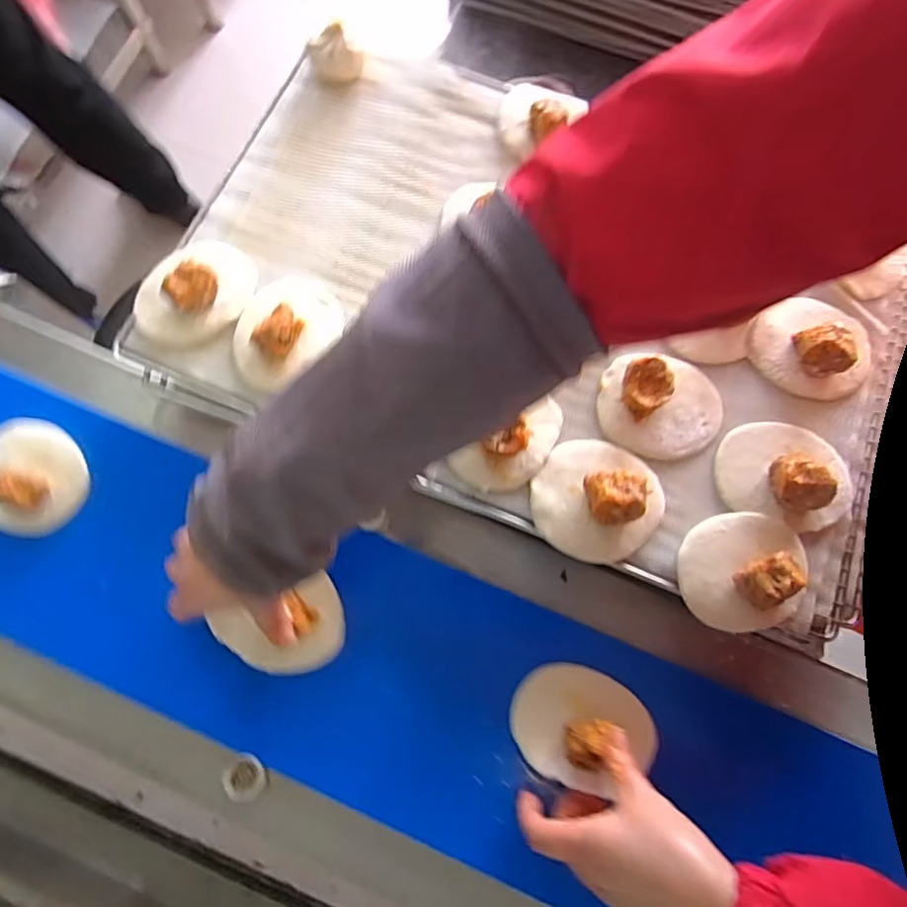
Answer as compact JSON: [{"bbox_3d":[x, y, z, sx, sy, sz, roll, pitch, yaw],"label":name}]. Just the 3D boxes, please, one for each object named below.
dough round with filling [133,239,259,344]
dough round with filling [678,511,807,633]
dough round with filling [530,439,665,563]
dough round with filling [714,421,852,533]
[{"bbox_3d":[-0.223,-0.144,0.483,0.084,0.033,0.102,42,79,10],"label":"dough round with filling"},{"bbox_3d":[0.220,0.085,0.423,0.094,0.039,0.083,-9,76,-3],"label":"dough round with filling"},{"bbox_3d":[0.110,0.032,0.435,0.092,0.033,0.094,0,75,-1],"label":"dough round with filling"},{"bbox_3d":[0.263,0.012,0.444,0.104,0.034,0.081,17,76,4],"label":"dough round with filling"}]

